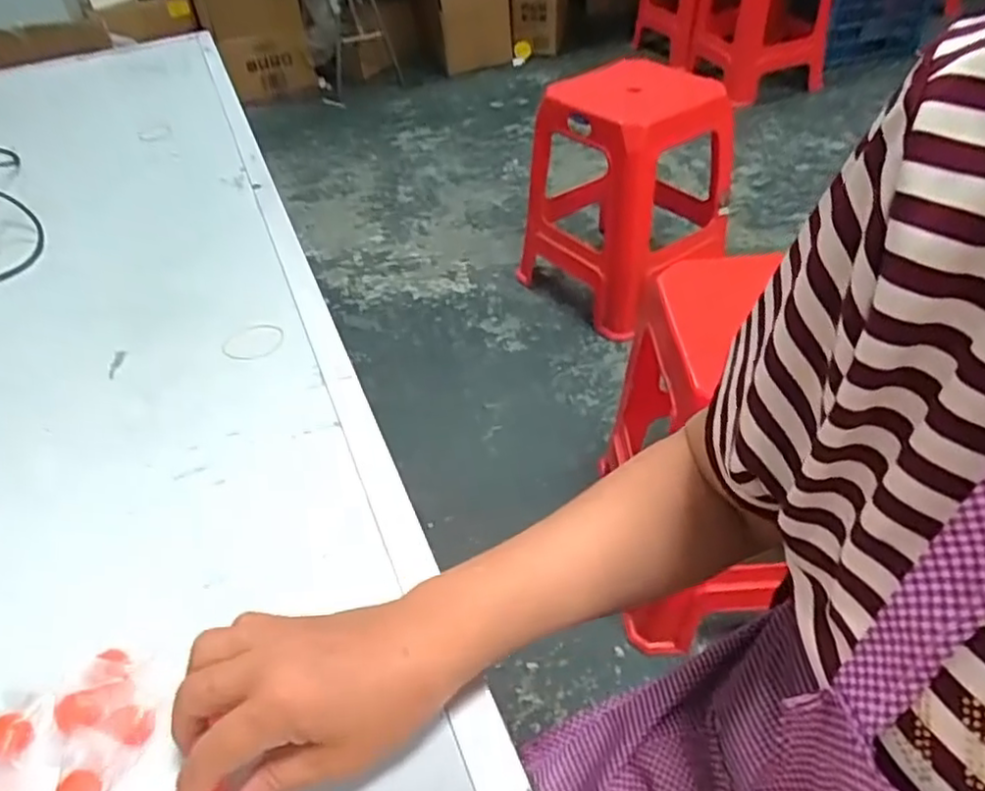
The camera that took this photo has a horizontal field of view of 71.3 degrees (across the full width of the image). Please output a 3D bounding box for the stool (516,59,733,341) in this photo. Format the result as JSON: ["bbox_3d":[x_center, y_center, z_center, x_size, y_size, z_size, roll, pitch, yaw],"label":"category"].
[{"bbox_3d":[0.306,-0.458,1.542,0.415,0.482,0.415,31,55,33],"label":"stool"}]

